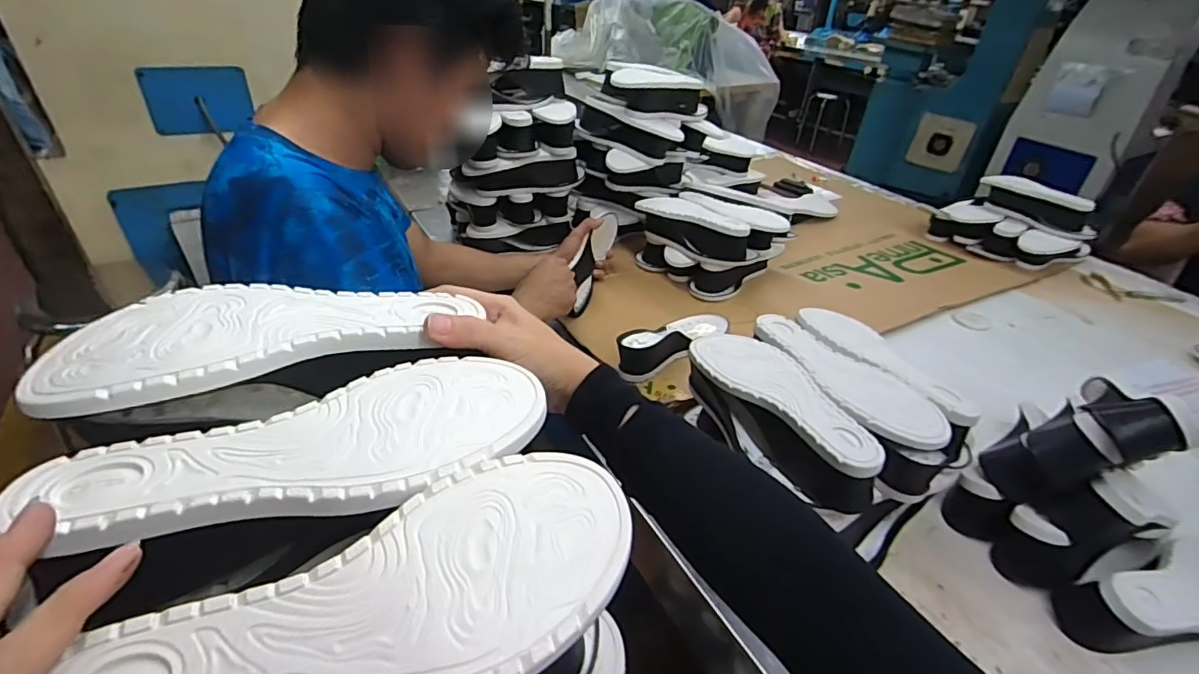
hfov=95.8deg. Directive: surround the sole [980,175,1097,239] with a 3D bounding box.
[{"bbox_3d":[0.942,-0.294,1.182,0.061,0.070,0.264,-5,36,-11],"label":"sole"}]

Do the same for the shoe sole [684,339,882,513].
[{"bbox_3d":[0.187,0.080,0.567,0.094,0.069,0.228,-21,41,-30],"label":"shoe sole"}]

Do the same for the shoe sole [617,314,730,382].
[{"bbox_3d":[0.112,-0.005,0.831,0.084,0.053,0.231,31,44,34],"label":"shoe sole"}]

